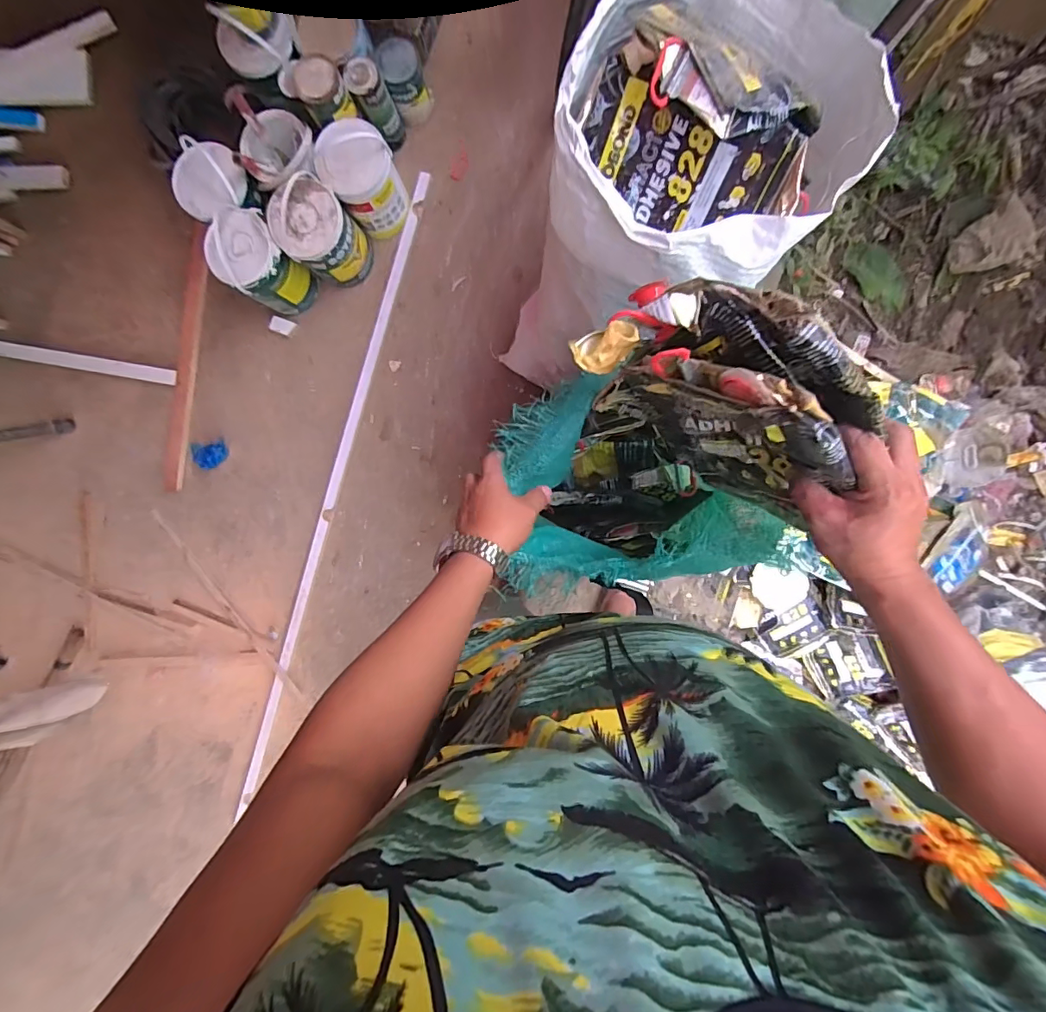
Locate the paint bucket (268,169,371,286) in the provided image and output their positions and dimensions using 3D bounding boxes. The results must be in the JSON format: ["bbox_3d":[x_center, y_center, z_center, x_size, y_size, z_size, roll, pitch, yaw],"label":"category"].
[{"bbox_3d":[-0.504,-0.676,1.214,0.170,0.242,0.163,0,92,4],"label":"paint bucket"}]

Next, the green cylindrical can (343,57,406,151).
[{"bbox_3d":[-0.364,-0.997,1.227,0.091,0.215,0.095,0,92,4],"label":"green cylindrical can"}]

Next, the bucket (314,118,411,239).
[{"bbox_3d":[-0.397,-0.820,1.223,0.167,0.217,0.183,0,92,4],"label":"bucket"}]

